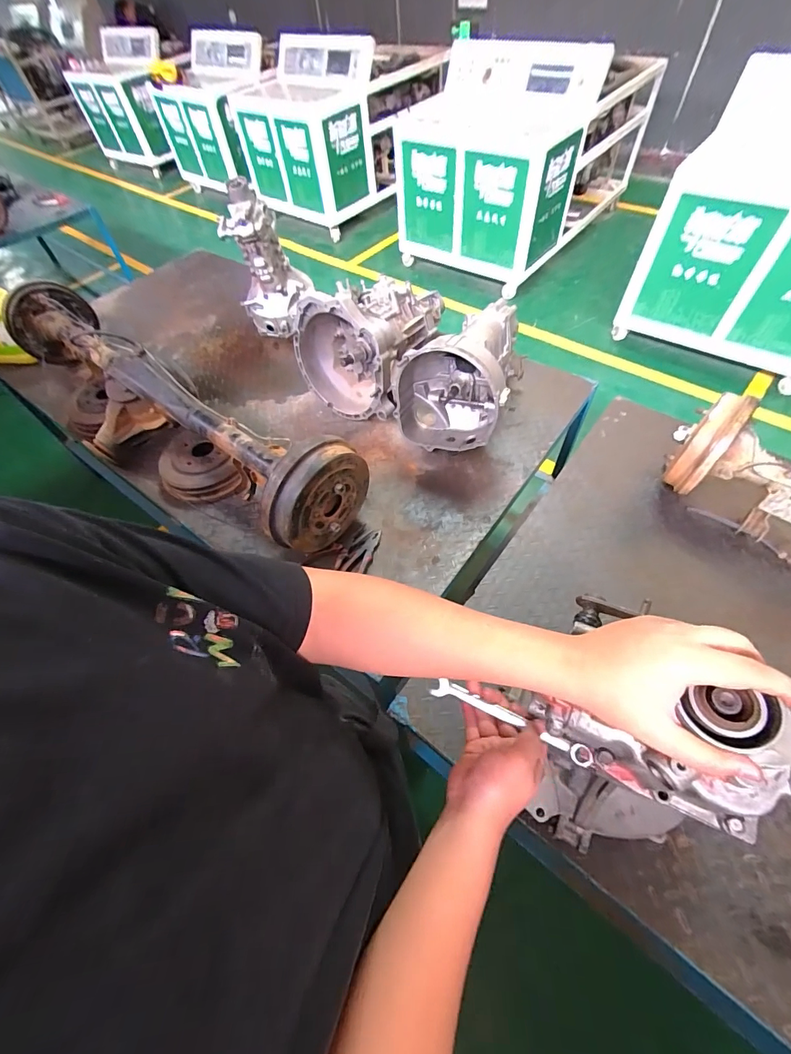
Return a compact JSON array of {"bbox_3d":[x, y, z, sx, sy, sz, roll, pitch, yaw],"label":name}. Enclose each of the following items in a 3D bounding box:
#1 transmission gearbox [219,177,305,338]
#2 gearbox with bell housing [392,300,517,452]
[{"bbox_3d":[-0.437,-0.875,1.376,0.227,0.442,0.174,-20,58,-8],"label":"transmission gearbox"},{"bbox_3d":[0.169,-0.416,1.093,0.307,0.299,0.382,8,58,10],"label":"gearbox with bell housing"}]

